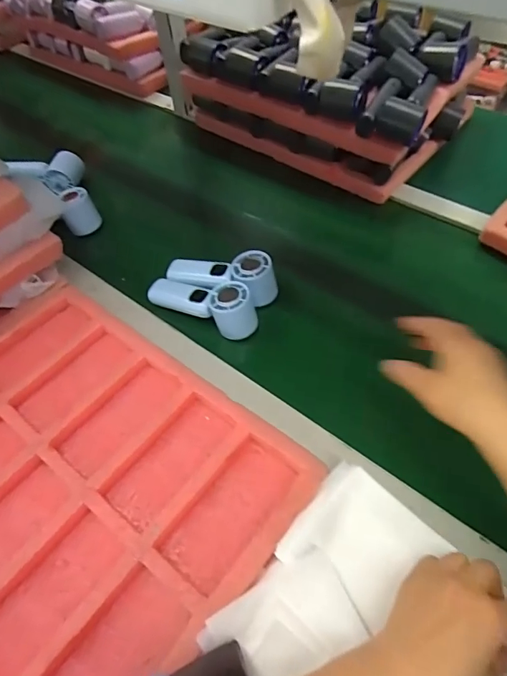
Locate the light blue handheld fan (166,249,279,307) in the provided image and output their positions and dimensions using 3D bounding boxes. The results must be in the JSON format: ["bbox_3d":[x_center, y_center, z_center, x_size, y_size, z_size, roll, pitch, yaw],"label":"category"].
[{"bbox_3d":[-0.046,-0.083,0.601,0.153,0.050,0.064,5,55,8],"label":"light blue handheld fan"}]

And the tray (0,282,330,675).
[{"bbox_3d":[-0.194,0.137,0.457,0.421,0.027,0.324,32,62,24],"label":"tray"}]

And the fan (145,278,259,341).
[{"bbox_3d":[-0.070,-0.052,0.586,0.152,0.056,0.050,22,59,19],"label":"fan"}]

